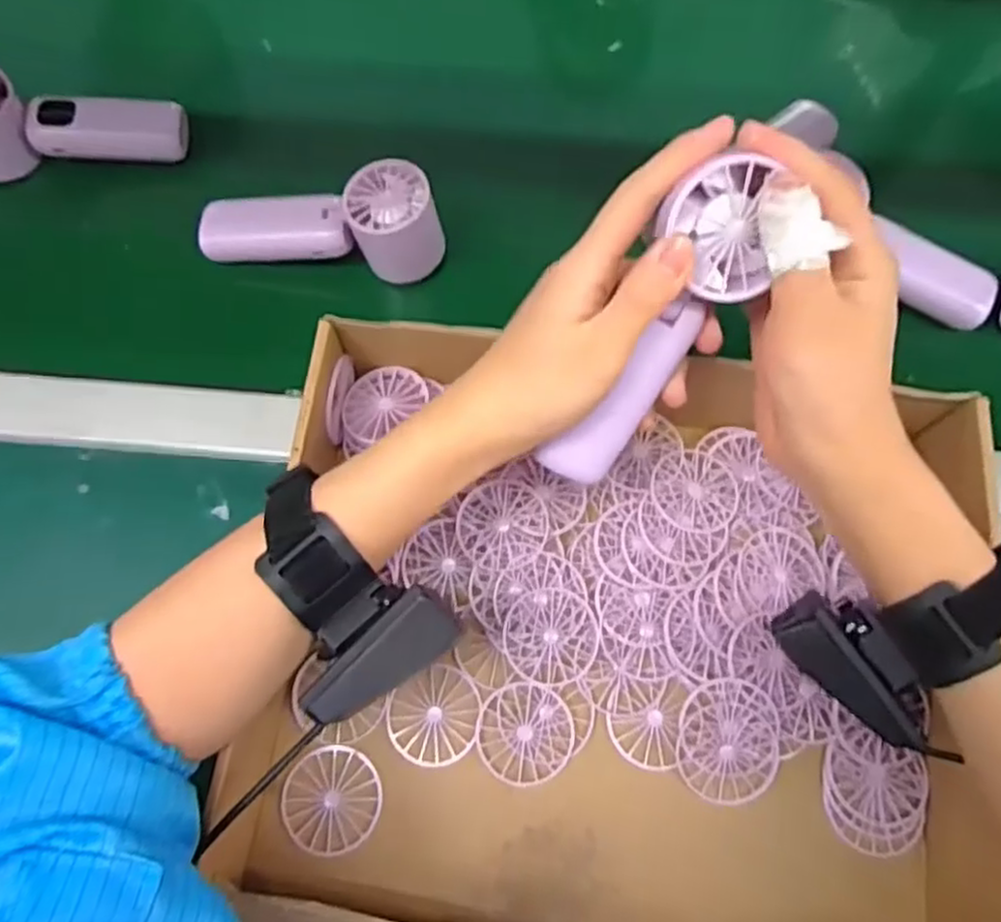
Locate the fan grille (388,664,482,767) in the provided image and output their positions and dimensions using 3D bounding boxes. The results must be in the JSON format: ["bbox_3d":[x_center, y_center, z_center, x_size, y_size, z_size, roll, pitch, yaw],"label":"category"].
[{"bbox_3d":[-0.033,0.136,0.383,0.049,0.004,0.045,0,70,0],"label":"fan grille"}]

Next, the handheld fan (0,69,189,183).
[{"bbox_3d":[-0.300,-0.233,0.494,0.150,0.057,0.051,-2,70,-1],"label":"handheld fan"}]

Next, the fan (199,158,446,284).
[{"bbox_3d":[-0.116,-0.157,0.463,0.153,0.048,0.053,7,70,2],"label":"fan"}]

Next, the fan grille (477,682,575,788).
[{"bbox_3d":[0.014,0.143,0.378,0.049,0.004,0.049,7,70,3],"label":"fan grille"}]

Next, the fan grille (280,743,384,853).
[{"bbox_3d":[-0.086,0.174,0.370,0.049,0.005,0.049,7,70,2],"label":"fan grille"}]

